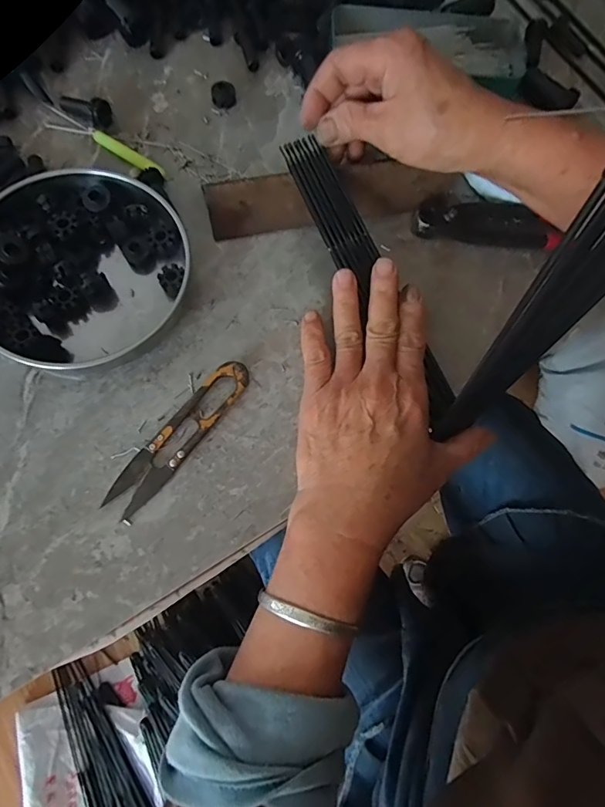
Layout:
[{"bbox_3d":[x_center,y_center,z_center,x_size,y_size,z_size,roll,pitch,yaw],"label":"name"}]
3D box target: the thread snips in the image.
[{"bbox_3d":[-0.076,0.020,0.281,0.024,0.008,0.115,39,75,7],"label":"thread snips"}]

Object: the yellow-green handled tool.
[{"bbox_3d":[-0.150,-0.198,0.338,0.108,0.004,0.015,28,74,4],"label":"yellow-green handled tool"}]

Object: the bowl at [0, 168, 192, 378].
[{"bbox_3d":[-0.148,-0.091,0.297,0.135,0.031,0.132,1,74,-4],"label":"bowl"}]

